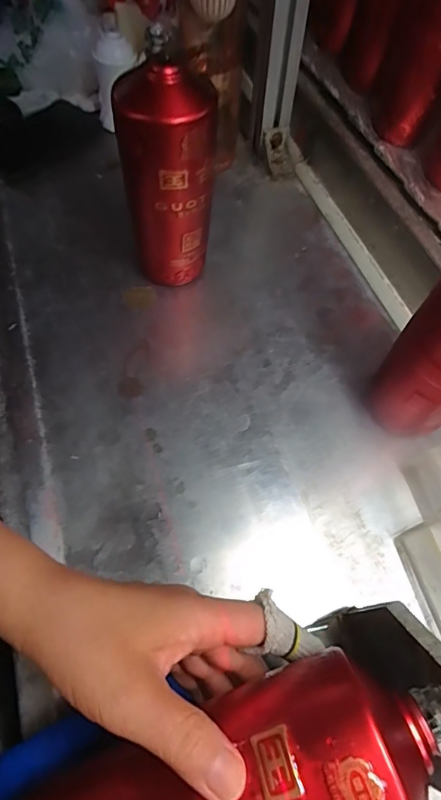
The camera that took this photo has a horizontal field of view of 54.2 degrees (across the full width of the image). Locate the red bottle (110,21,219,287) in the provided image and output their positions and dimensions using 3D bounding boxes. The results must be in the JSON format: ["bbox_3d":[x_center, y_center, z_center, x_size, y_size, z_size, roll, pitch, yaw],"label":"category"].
[{"bbox_3d":[-0.050,-0.193,0.402,0.079,0.195,0.070,-4,61,-8],"label":"red bottle"}]

